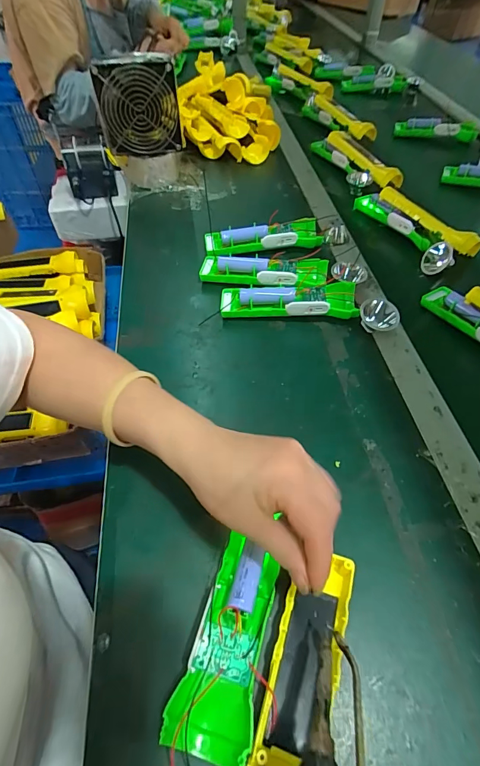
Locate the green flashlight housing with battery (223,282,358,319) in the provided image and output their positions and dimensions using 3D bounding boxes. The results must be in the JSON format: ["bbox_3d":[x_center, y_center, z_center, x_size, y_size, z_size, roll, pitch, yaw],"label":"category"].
[{"bbox_3d":[0.057,-0.098,0.461,0.159,0.034,0.043,1,52,2],"label":"green flashlight housing with battery"}]

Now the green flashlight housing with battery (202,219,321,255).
[{"bbox_3d":[0.034,-0.204,0.540,0.165,0.033,0.047,-8,52,-5],"label":"green flashlight housing with battery"}]

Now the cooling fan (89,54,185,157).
[{"bbox_3d":[-0.155,-0.423,0.586,0.119,0.119,0.034,-9,53,-4],"label":"cooling fan"}]

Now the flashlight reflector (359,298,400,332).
[{"bbox_3d":[0.161,-0.076,0.441,0.043,0.035,0.030,20,55,16],"label":"flashlight reflector"}]

